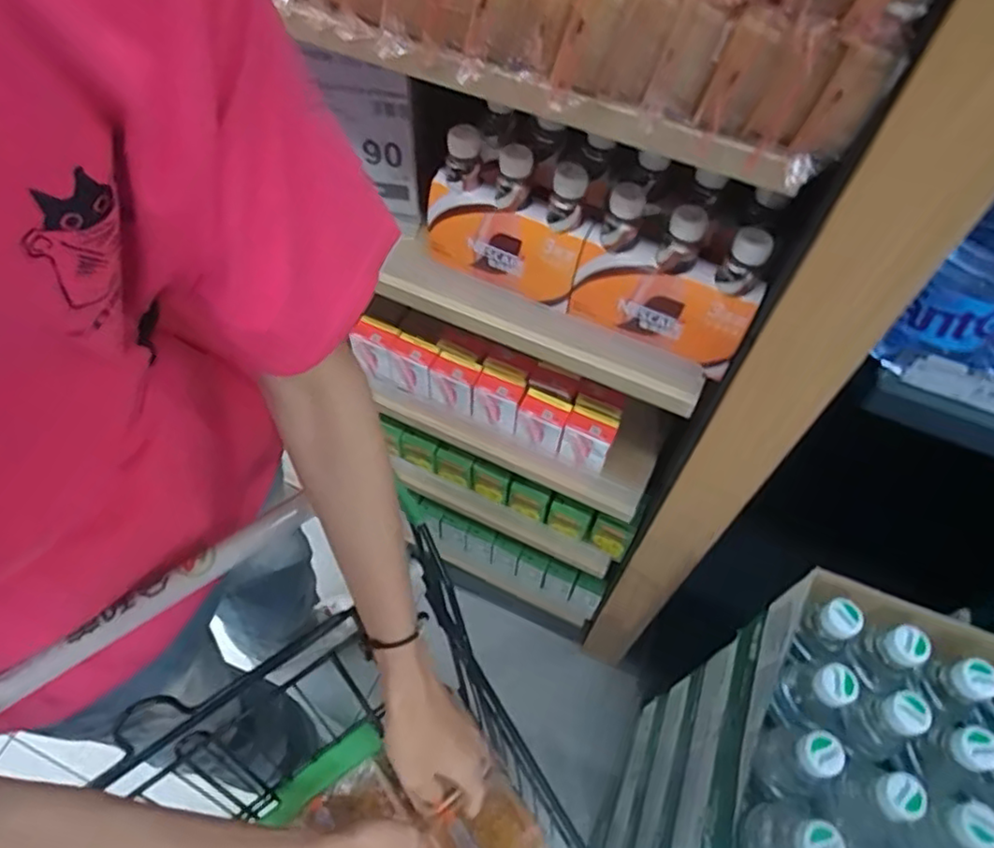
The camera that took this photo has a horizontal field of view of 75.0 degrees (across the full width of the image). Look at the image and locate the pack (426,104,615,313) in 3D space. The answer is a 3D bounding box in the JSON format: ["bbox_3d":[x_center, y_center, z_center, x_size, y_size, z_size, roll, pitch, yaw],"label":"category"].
[{"bbox_3d":[0.027,-0.237,0.690,0.176,0.136,0.121,28,60,15],"label":"pack"}]

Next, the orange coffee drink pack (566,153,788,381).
[{"bbox_3d":[0.178,-0.164,0.645,0.172,0.135,0.115,23,59,13],"label":"orange coffee drink pack"}]

